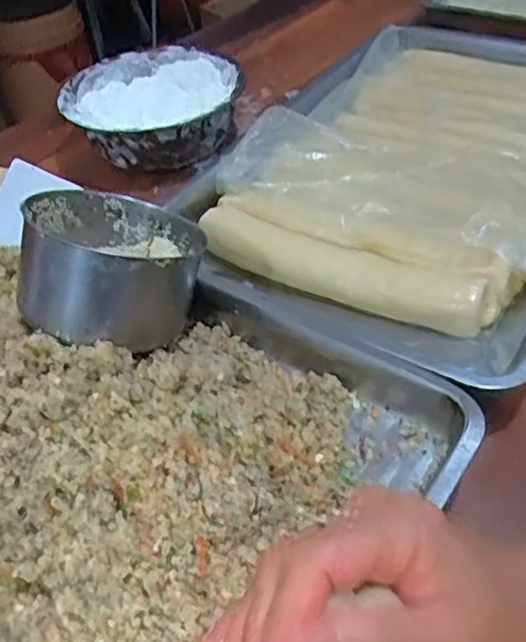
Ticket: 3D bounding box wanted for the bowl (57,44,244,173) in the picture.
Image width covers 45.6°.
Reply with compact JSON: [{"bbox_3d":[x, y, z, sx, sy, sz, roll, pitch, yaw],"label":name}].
[{"bbox_3d":[-0.136,-0.267,0.781,0.203,0.066,0.207,-3,45,3],"label":"bowl"}]

